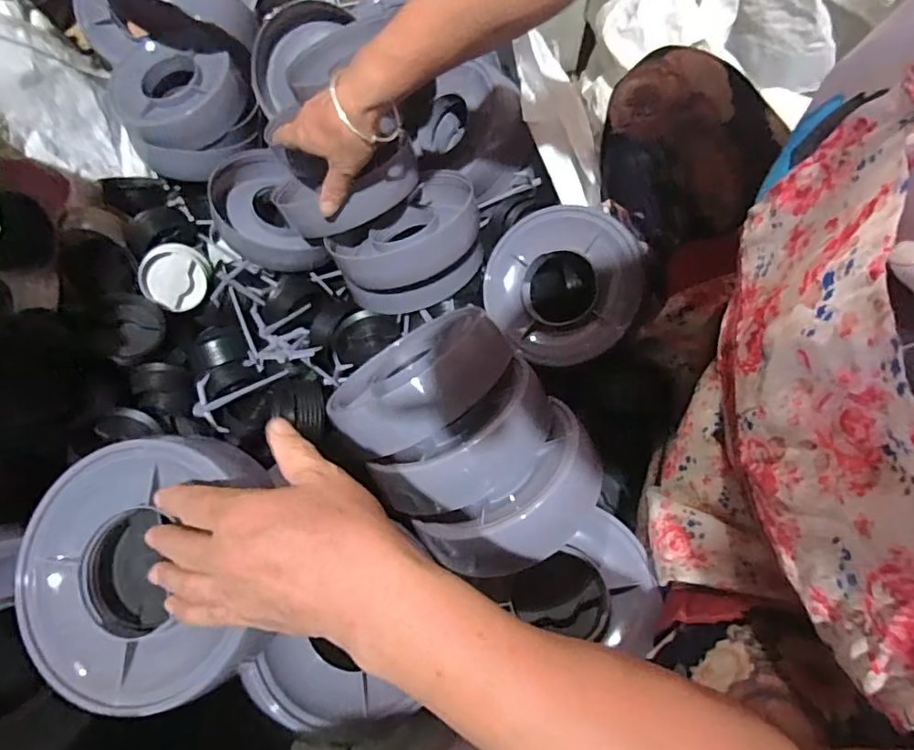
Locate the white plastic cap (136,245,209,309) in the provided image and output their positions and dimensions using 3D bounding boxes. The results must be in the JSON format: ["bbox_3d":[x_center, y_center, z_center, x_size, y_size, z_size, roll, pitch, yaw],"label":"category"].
[{"bbox_3d":[-0.324,-0.113,0.603,0.068,0.014,0.073,-5,101,-28],"label":"white plastic cap"}]

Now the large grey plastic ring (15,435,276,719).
[{"bbox_3d":[-0.186,0.115,0.313,0.131,0.047,0.147,-5,68,-2],"label":"large grey plastic ring"}]

